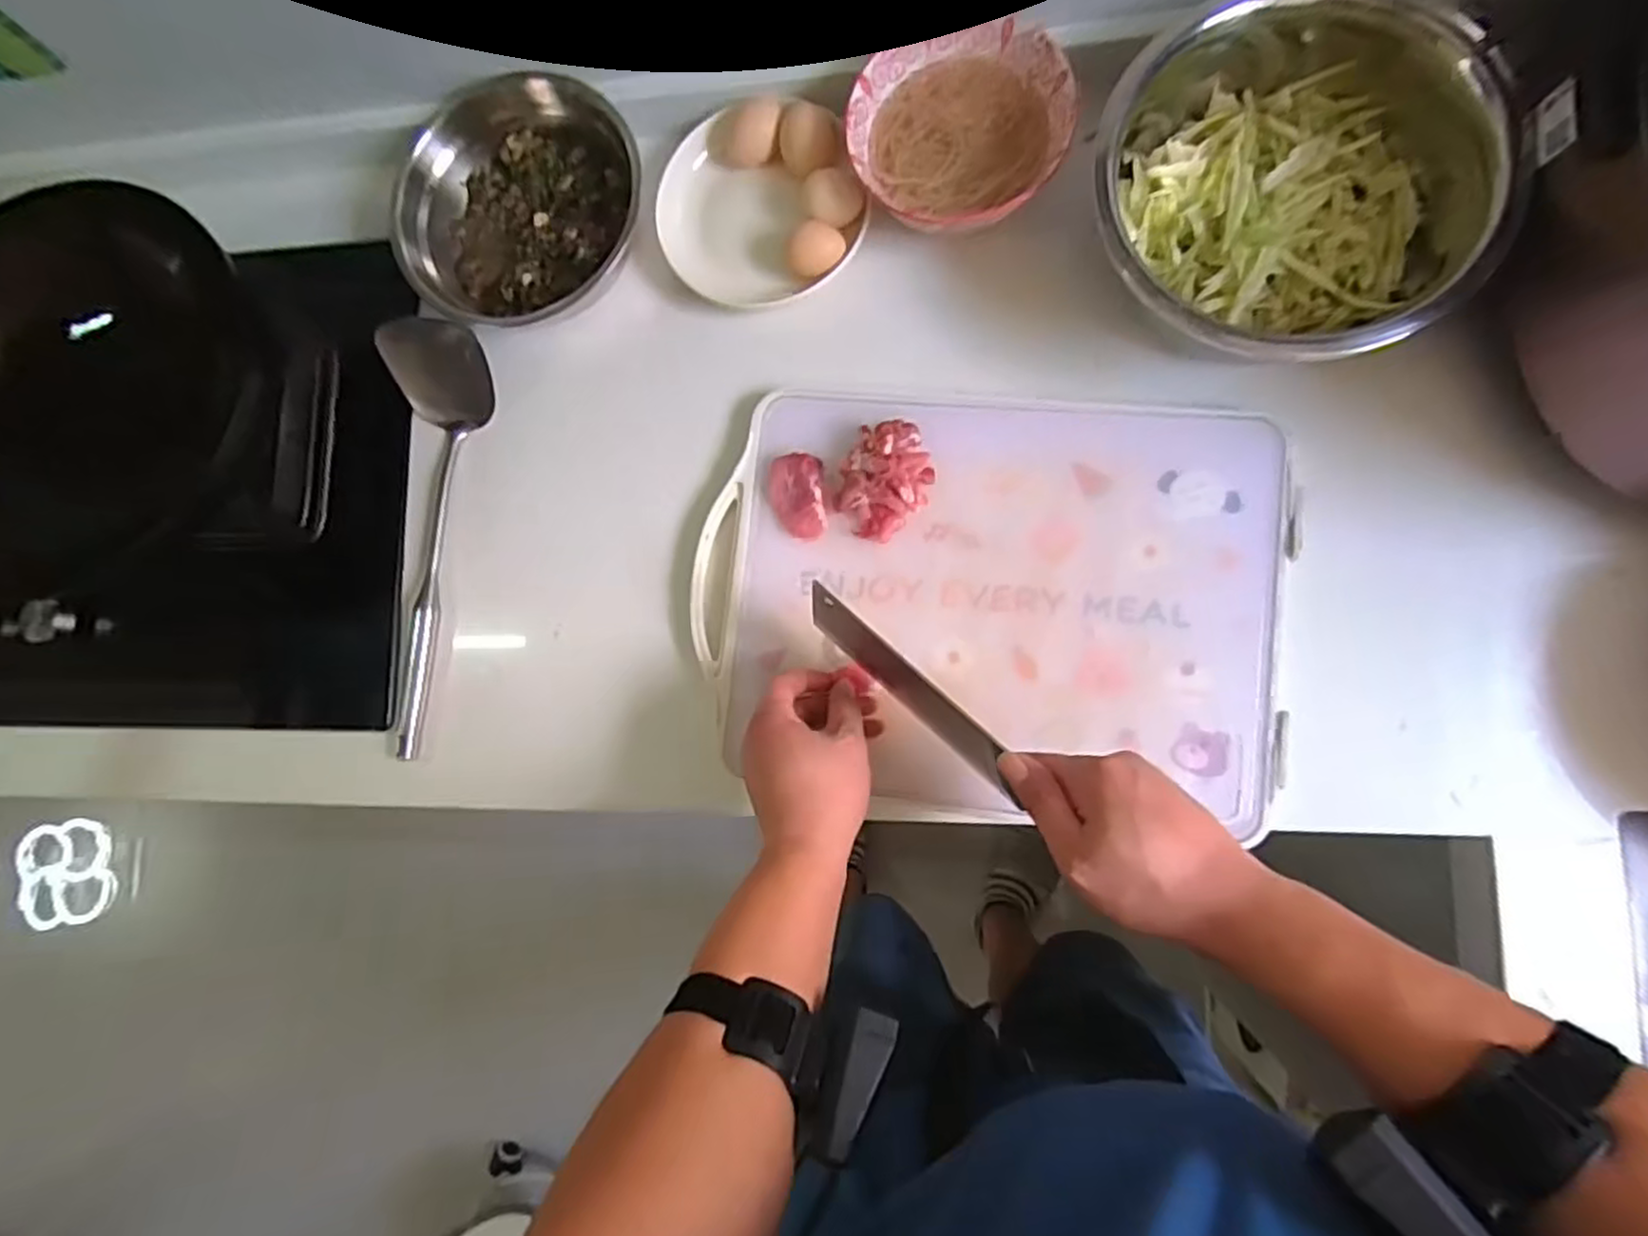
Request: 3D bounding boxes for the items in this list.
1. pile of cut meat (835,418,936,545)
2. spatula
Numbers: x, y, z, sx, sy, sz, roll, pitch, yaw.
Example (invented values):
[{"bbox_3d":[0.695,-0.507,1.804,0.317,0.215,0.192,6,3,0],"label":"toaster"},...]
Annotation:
[{"bbox_3d":[0.047,-0.106,0.560,0.066,0.029,0.090,14,87,9],"label":"pile of cut meat"},{"bbox_3d":[-0.351,-0.067,0.626,0.085,0.061,0.355,10,86,9],"label":"spatula"}]

